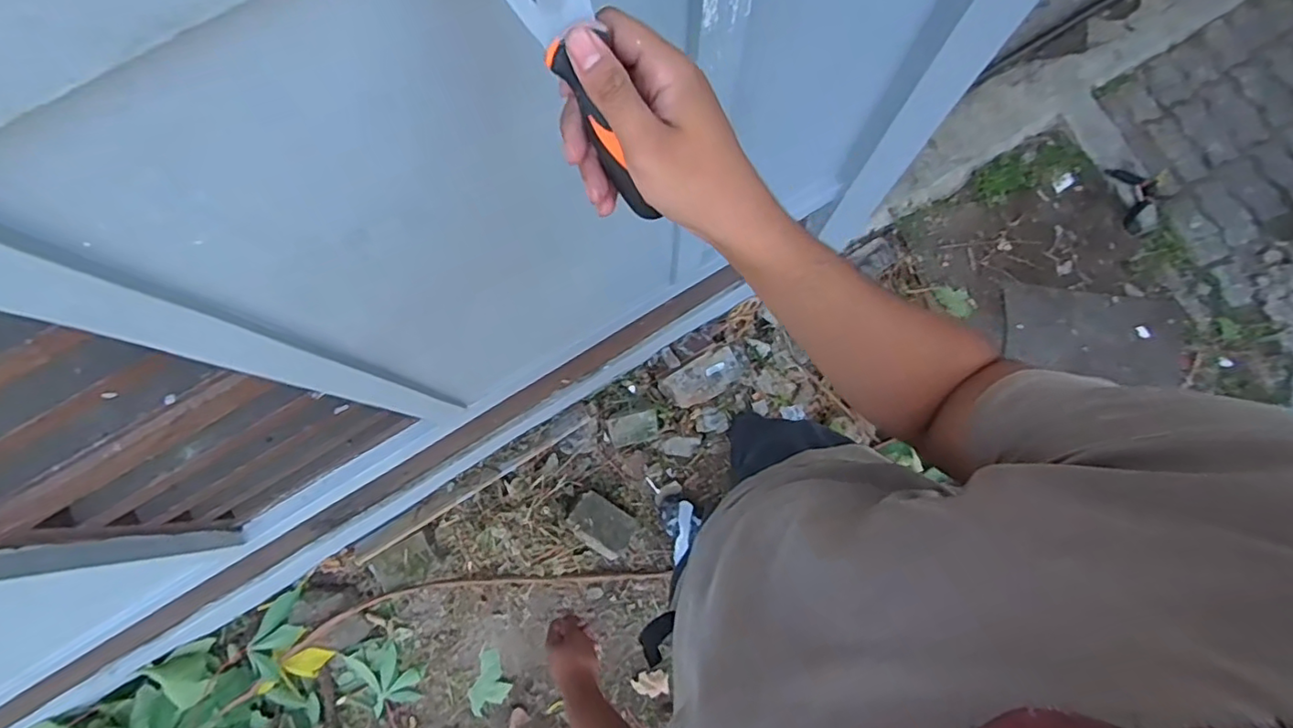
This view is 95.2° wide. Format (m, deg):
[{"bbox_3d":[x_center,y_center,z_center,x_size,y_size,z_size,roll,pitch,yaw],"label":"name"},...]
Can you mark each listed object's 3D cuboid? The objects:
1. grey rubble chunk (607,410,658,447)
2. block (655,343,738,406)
[{"bbox_3d":[-0.033,0.167,1.514,0.129,0.041,0.076,-12,79,-2],"label":"grey rubble chunk"},{"bbox_3d":[0.144,0.041,1.535,0.208,0.069,0.104,-30,80,-5],"label":"block"}]

